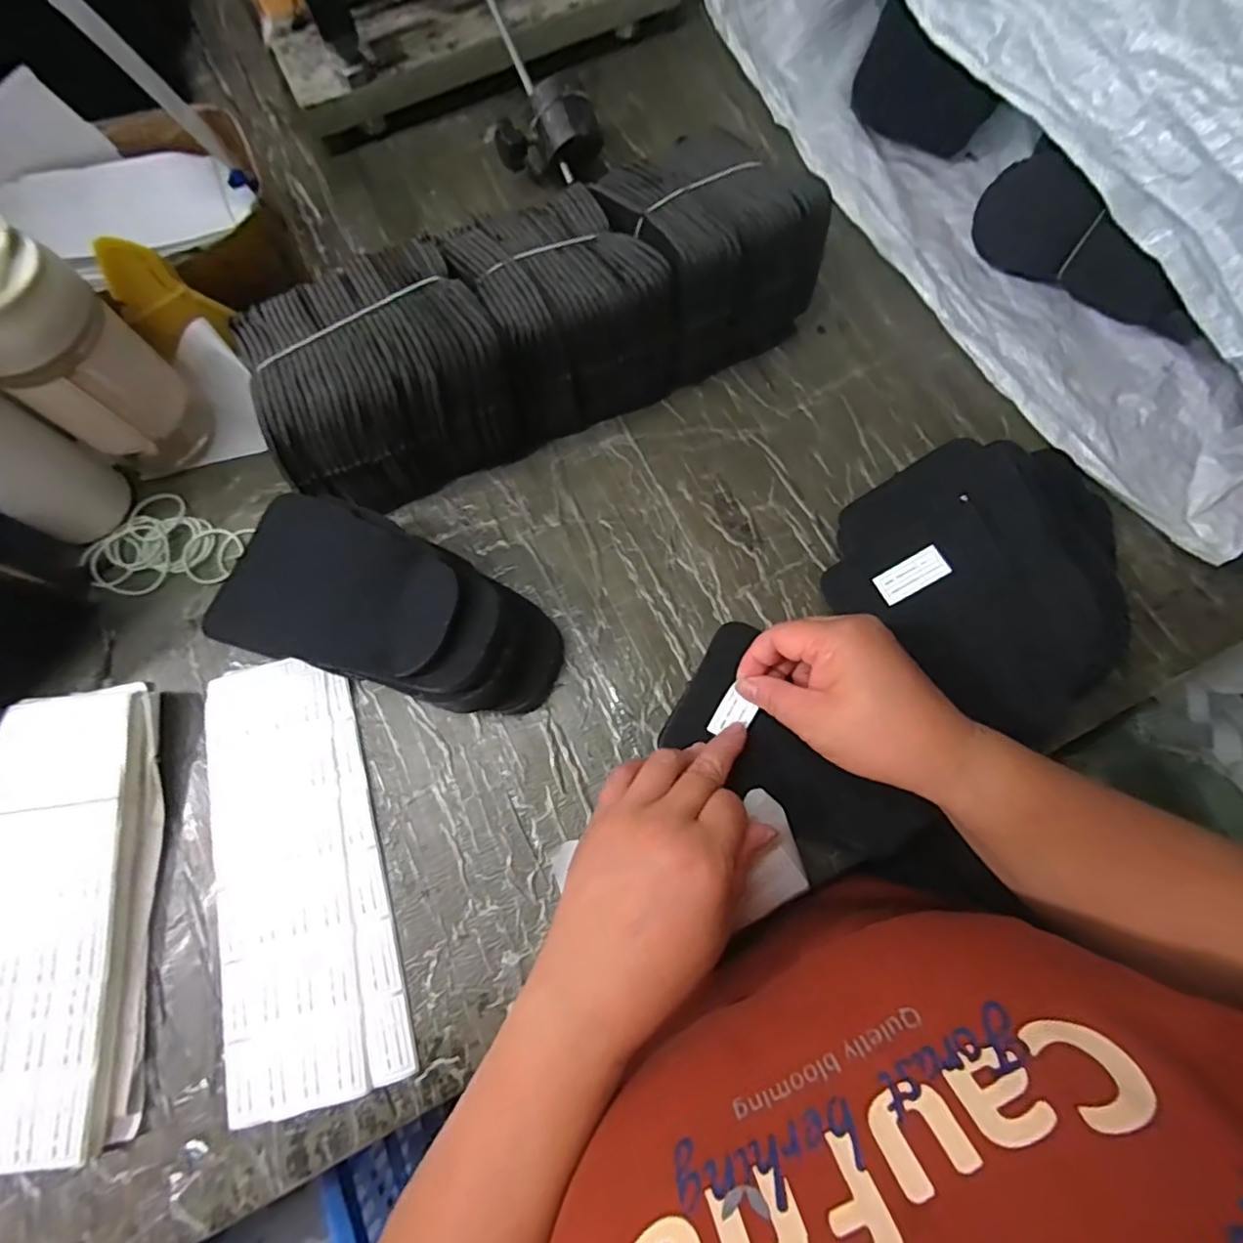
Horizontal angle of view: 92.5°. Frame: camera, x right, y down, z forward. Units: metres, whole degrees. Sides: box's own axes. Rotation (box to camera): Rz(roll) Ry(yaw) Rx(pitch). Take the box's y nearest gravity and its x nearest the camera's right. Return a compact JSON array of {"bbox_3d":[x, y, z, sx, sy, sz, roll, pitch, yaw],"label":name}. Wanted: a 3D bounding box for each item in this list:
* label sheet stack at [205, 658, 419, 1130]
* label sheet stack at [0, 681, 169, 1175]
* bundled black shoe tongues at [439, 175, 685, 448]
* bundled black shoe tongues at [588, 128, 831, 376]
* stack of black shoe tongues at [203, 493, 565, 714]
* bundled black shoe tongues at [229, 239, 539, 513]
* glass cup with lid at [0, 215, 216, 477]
[{"bbox_3d":[-0.207,0.153,0.375,0.103,0.009,0.262,-16,75,-4],"label":"label sheet stack"},{"bbox_3d":[-0.350,0.174,0.362,0.116,0.024,0.257,-6,75,-1],"label":"label sheet stack"},{"bbox_3d":[-0.041,-0.227,0.431,0.118,0.096,0.137,-27,76,-6],"label":"bundled black shoe tongues"},{"bbox_3d":[0.060,-0.279,0.443,0.117,0.104,0.139,-33,77,-8],"label":"bundled black shoe tongues"},{"bbox_3d":[-0.139,0.001,0.383,0.192,0.076,0.102,22,76,7],"label":"stack of black shoe tongues"},{"bbox_3d":[-0.162,-0.172,0.415,0.155,0.098,0.140,-22,75,-5],"label":"bundled black shoe tongues"},{"bbox_3d":[-0.350,-0.165,0.389,0.074,0.153,0.080,0,75,1],"label":"glass cup with lid"}]

